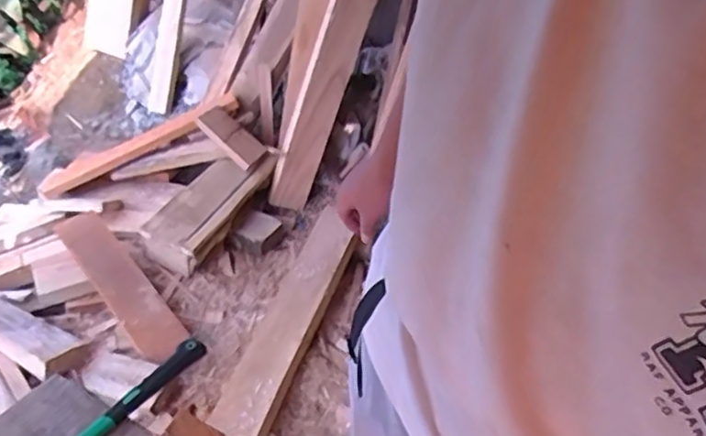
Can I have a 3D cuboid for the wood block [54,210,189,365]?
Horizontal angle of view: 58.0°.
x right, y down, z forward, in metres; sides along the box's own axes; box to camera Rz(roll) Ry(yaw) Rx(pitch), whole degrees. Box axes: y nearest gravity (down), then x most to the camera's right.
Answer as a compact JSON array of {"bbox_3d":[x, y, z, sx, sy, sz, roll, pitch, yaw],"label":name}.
[{"bbox_3d":[-0.627,0.158,1.705,0.129,0.051,0.616,-27,51,-31],"label":"wood block"}]

